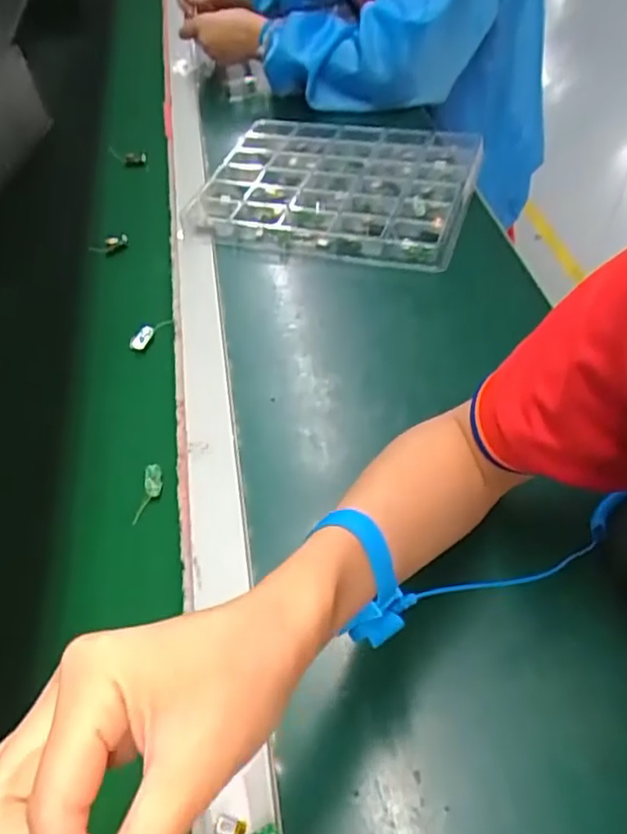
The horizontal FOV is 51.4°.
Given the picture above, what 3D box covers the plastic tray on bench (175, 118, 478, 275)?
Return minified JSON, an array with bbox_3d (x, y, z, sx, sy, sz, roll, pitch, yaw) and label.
[{"bbox_3d":[0.030,-0.281,0.778,0.309,0.035,0.269,11,50,17],"label":"plastic tray on bench"}]

